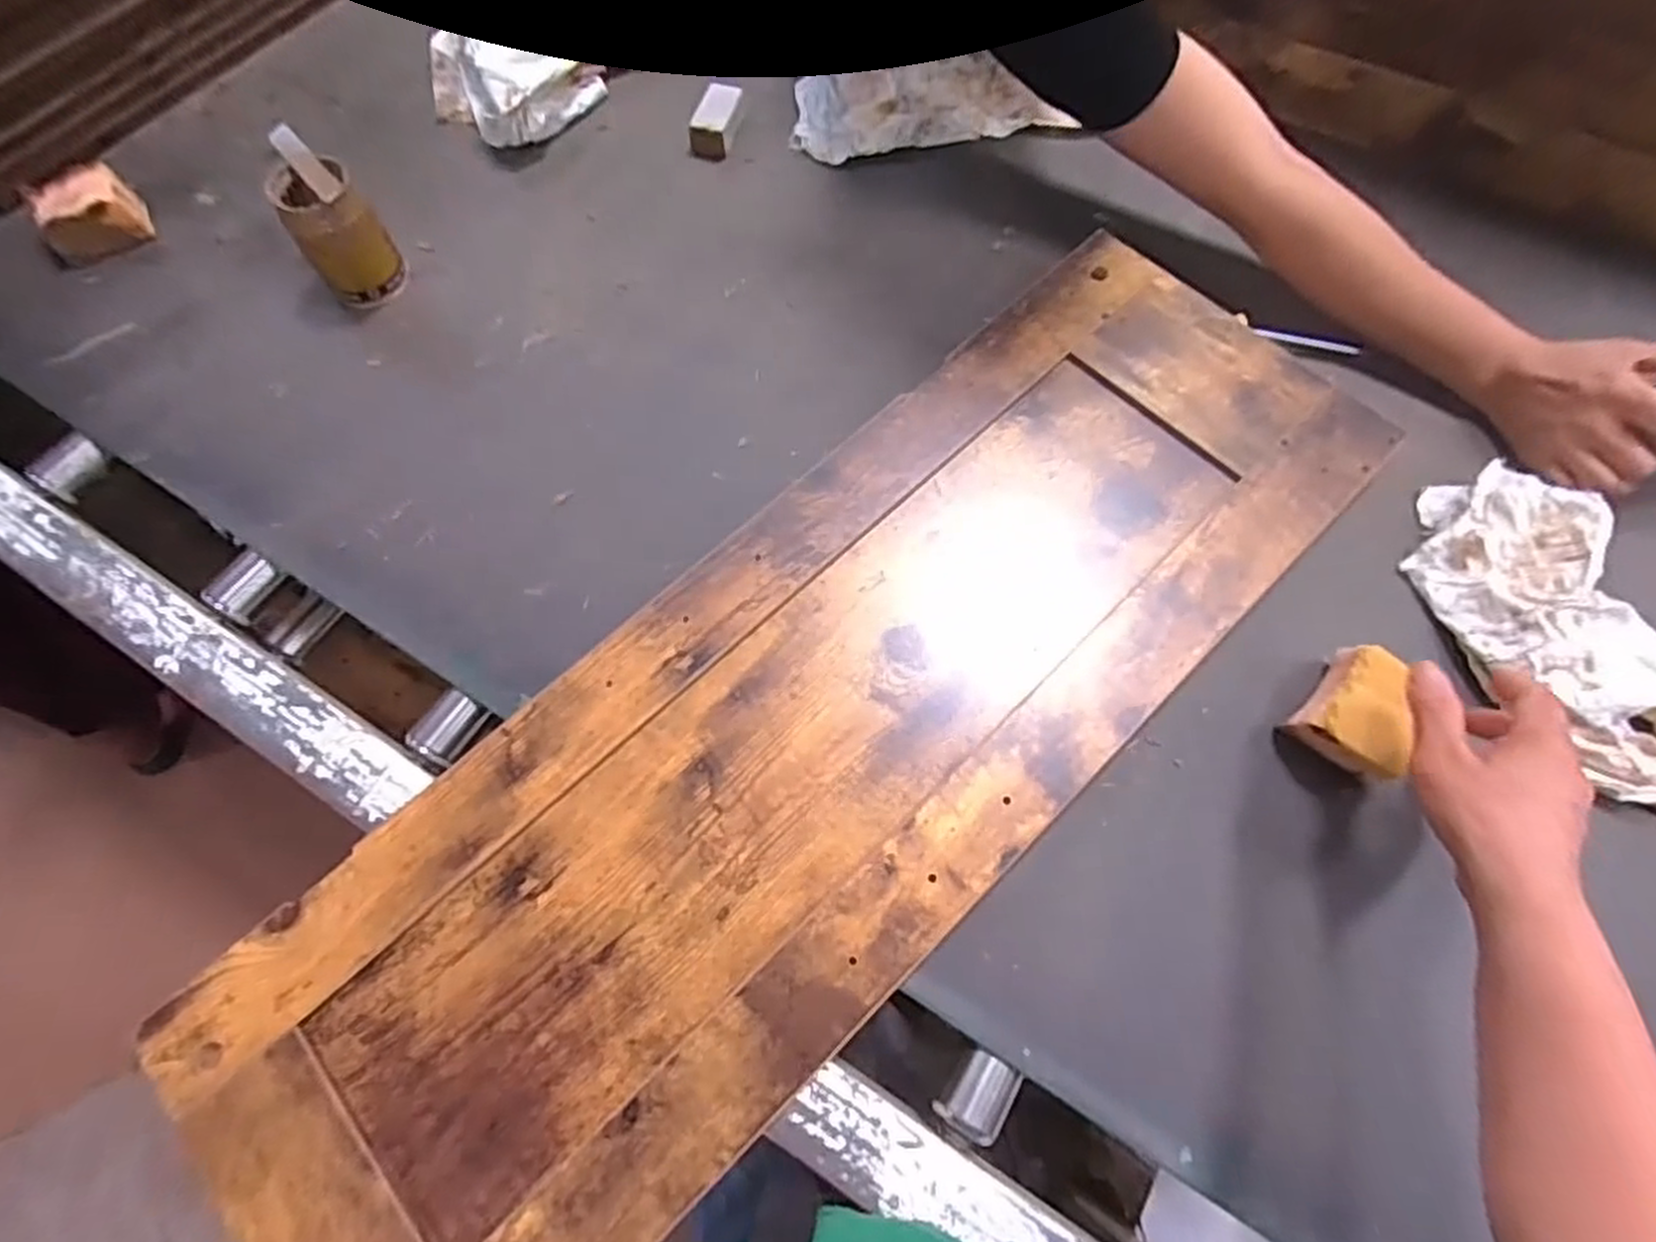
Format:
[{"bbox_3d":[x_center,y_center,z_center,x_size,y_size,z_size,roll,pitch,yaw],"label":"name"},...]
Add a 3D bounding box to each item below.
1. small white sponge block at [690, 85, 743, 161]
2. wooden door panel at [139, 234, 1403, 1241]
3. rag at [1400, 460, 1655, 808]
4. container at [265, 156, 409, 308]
[{"bbox_3d":[-0.103,-0.469,0.727,0.034,0.026,0.063,15,67,7],"label":"small white sponge block"},{"bbox_3d":[0.007,0.053,0.500,0.821,0.024,0.285,-42,72,-13],"label":"wooden door panel"},{"bbox_3d":[0.484,0.015,0.501,0.128,0.044,0.264,-22,68,-9],"label":"rag"},{"bbox_3d":[-0.384,-0.304,0.615,0.063,0.091,0.066,-36,71,-14],"label":"container"}]

